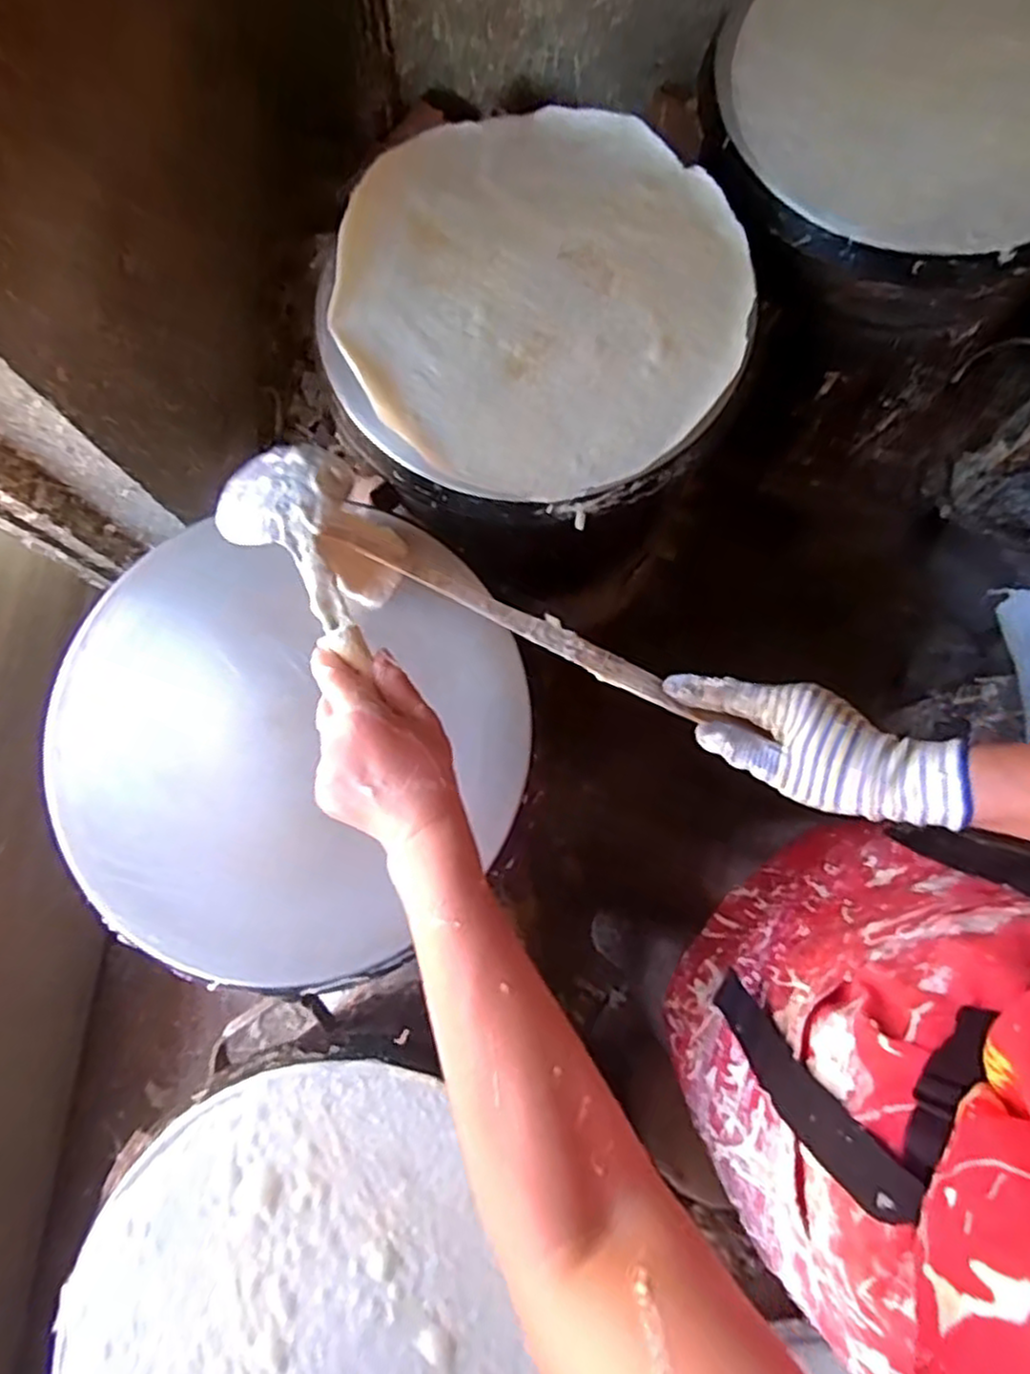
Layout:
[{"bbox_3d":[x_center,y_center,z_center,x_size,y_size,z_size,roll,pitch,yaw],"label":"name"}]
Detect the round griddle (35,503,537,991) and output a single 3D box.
[{"bbox_3d":[-0.181,0.043,0.570,0.377,0.031,0.348,0,77,0],"label":"round griddle"}]

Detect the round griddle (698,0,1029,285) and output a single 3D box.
[{"bbox_3d":[0.379,-0.549,0.673,0.373,0.042,0.359,0,82,1],"label":"round griddle"}]

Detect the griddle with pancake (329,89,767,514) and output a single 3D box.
[{"bbox_3d":[0.015,-0.337,0.628,0.367,0.040,0.378,0,77,0],"label":"griddle with pancake"}]

